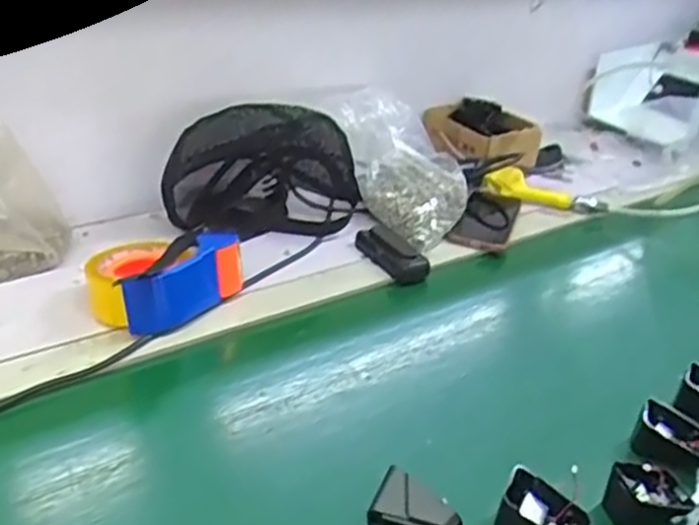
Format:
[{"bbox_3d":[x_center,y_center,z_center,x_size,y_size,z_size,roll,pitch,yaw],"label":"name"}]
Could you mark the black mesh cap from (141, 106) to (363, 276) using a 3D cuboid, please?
[{"bbox_3d":[-0.113,-0.121,0.950,0.245,0.153,0.144,-13,32,-30],"label":"black mesh cap"}]

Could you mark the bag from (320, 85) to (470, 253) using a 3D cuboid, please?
[{"bbox_3d":[0.072,-0.141,1.004,0.189,0.137,0.159,19,31,25],"label":"bag"}]

